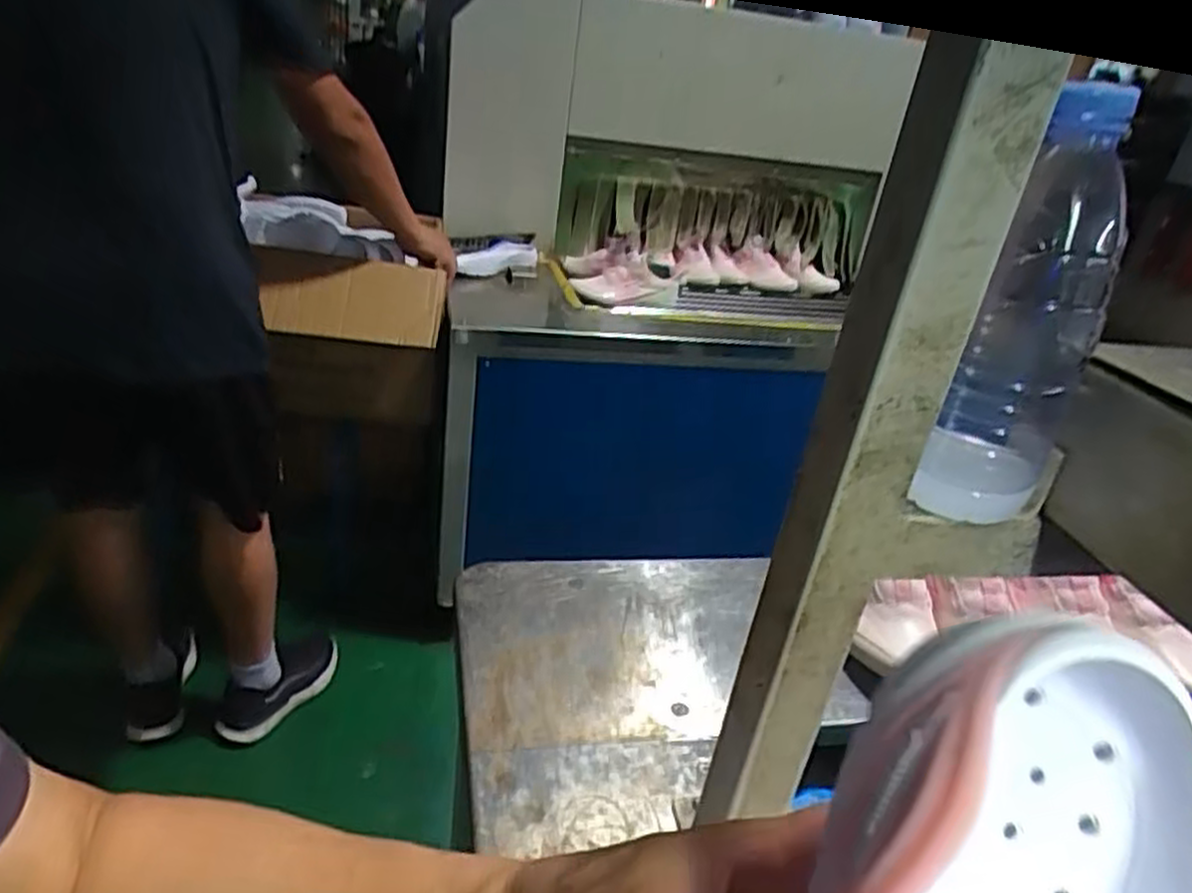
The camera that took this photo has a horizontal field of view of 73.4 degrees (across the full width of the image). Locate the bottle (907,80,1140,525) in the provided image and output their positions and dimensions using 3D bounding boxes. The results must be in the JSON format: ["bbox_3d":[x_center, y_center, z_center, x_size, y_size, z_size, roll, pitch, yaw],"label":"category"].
[{"bbox_3d":[0.202,-0.060,0.375,0.059,0.189,0.059,14,29,23],"label":"bottle"}]

